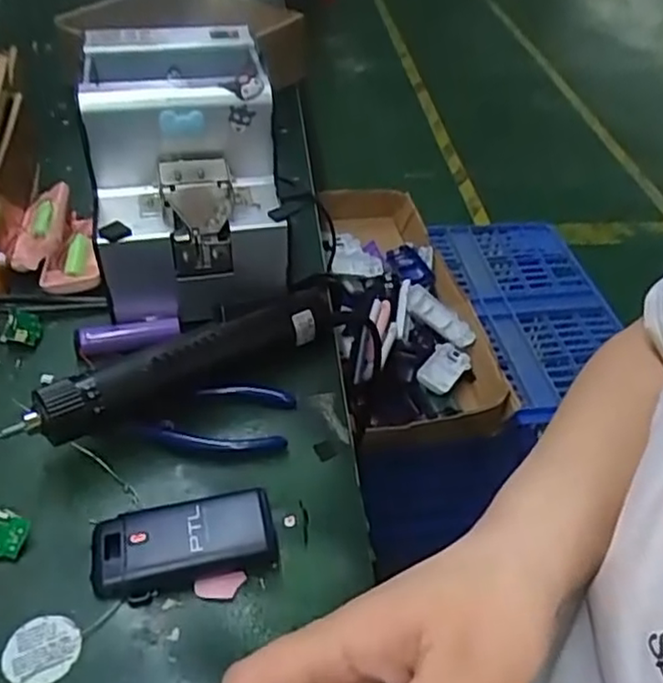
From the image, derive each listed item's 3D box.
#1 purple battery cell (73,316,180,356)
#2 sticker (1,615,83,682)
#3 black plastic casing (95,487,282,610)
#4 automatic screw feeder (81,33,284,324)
[{"bbox_3d":[-0.139,-0.006,0.457,0.067,0.019,0.018,-7,45,-14],"label":"purple battery cell"},{"bbox_3d":[-0.136,0.144,0.314,0.033,0.004,0.033,3,43,-3],"label":"sticker"},{"bbox_3d":[-0.077,0.105,0.353,0.093,0.017,0.045,-11,45,-17],"label":"black plastic casing"},{"bbox_3d":[-0.106,-0.118,0.486,0.123,0.151,0.169,-7,44,-14],"label":"automatic screw feeder"}]

